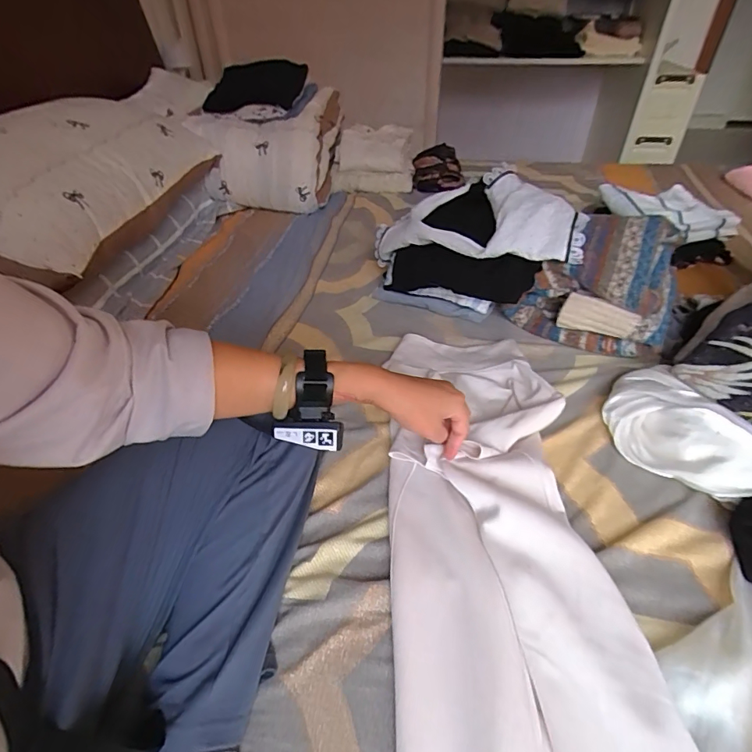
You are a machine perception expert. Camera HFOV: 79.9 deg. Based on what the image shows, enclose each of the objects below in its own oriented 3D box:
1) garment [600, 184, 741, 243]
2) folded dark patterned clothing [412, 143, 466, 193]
[{"bbox_3d":[0.650,-0.377,1.015,0.230,0.068,0.199,-5,41,-4],"label":"garment"},{"bbox_3d":[0.191,-0.642,1.387,0.151,0.075,0.276,2,41,3],"label":"folded dark patterned clothing"}]

